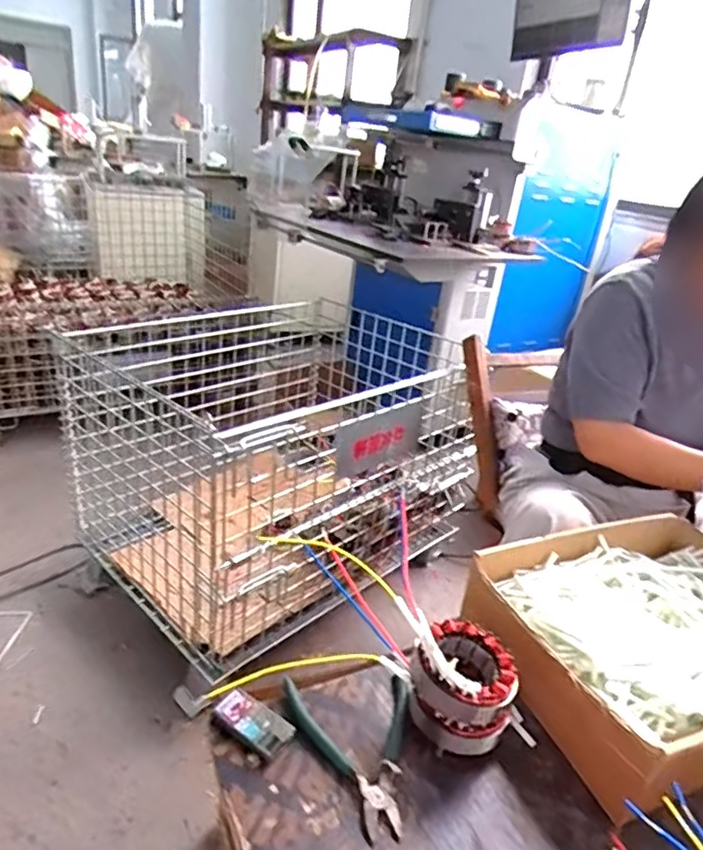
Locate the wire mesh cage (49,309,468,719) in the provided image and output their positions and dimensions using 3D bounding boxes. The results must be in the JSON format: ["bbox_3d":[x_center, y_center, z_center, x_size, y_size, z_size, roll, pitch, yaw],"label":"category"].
[{"bbox_3d":[-0.165,0.048,1.454,0.857,0.512,0.696,-16,34,-38],"label":"wire mesh cage"}]

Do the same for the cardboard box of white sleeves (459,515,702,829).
[{"bbox_3d":[0.303,0.219,0.597,0.357,0.093,0.249,-7,29,-26],"label":"cardboard box of white sleeves"}]

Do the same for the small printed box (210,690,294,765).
[{"bbox_3d":[-0.085,0.255,0.500,0.067,0.016,0.036,19,29,24],"label":"small printed box"}]

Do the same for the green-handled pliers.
[{"bbox_3d":[0.000,0.273,0.498,0.106,0.014,0.140,3,26,-8],"label":"green-handled pliers"}]

